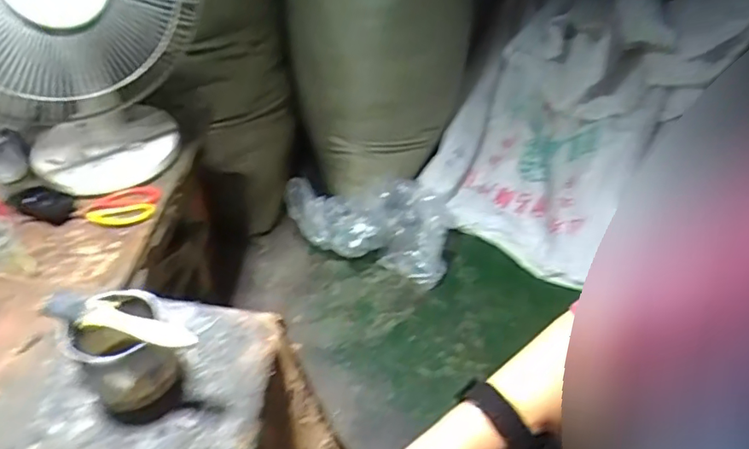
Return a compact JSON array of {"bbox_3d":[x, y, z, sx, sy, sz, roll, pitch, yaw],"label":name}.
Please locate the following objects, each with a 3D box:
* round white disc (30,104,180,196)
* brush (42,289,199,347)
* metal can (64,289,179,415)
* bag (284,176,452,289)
[{"bbox_3d":[-0.490,-0.144,0.987,0.229,0.075,0.229,-2,40,2],"label":"round white disc"},{"bbox_3d":[-0.247,0.088,0.518,0.157,0.025,0.033,8,42,14],"label":"brush"},{"bbox_3d":[-0.247,0.125,0.544,0.083,0.098,0.088,-2,40,2],"label":"metal can"},{"bbox_3d":[-0.021,-0.006,1.466,0.429,0.151,0.278,5,41,10],"label":"bag"}]

